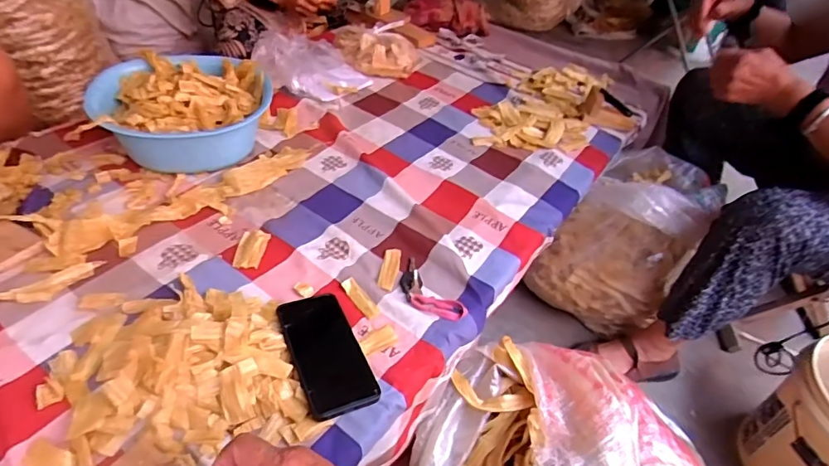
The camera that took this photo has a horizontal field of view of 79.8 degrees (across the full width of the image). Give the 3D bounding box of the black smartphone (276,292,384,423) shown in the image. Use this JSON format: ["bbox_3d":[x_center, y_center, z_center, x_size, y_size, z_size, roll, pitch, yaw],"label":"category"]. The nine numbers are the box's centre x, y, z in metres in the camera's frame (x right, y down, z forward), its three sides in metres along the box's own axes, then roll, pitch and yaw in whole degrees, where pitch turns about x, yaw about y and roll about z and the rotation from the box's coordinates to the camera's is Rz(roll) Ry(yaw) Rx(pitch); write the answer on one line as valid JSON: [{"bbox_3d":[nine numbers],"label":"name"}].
[{"bbox_3d":[-0.103,0.138,0.583,0.078,0.015,0.156,-16,54,-22],"label":"black smartphone"}]

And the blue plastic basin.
[{"bbox_3d":[-0.383,-0.206,0.849,0.254,0.119,0.254,4,44,-4],"label":"blue plastic basin"}]

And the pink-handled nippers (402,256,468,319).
[{"bbox_3d":[0.015,0.077,0.670,0.054,0.011,0.116,-28,54,-31],"label":"pink-handled nippers"}]

